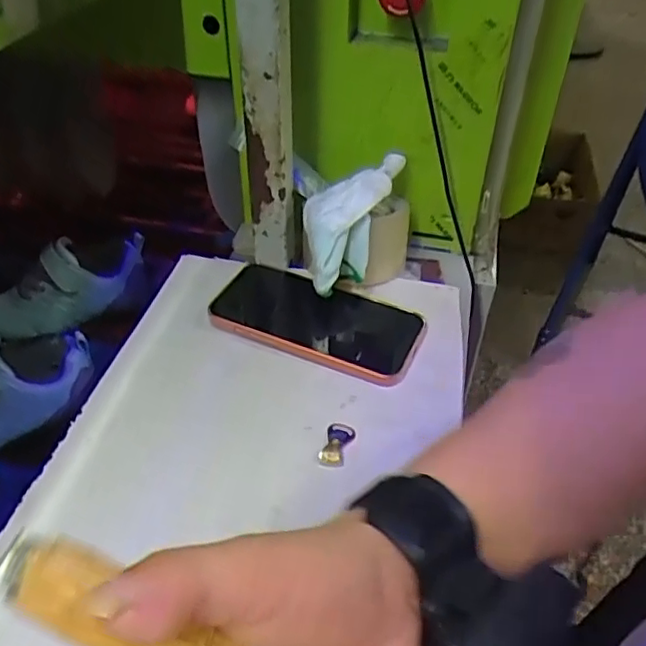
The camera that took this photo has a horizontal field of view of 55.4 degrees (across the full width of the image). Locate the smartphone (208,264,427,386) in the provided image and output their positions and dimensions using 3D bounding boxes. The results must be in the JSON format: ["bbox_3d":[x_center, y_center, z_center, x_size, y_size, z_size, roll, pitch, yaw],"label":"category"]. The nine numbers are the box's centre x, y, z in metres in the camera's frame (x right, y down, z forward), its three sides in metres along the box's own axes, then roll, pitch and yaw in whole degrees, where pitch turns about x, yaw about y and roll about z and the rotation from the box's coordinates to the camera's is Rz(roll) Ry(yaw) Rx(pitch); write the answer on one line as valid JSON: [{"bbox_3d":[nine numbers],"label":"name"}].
[{"bbox_3d":[-0.006,-0.005,0.497,0.167,0.018,0.087,17,44,17],"label":"smartphone"}]

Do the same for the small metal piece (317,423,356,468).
[{"bbox_3d":[0.009,0.080,0.409,0.018,0.009,0.036,15,44,16],"label":"small metal piece"}]

